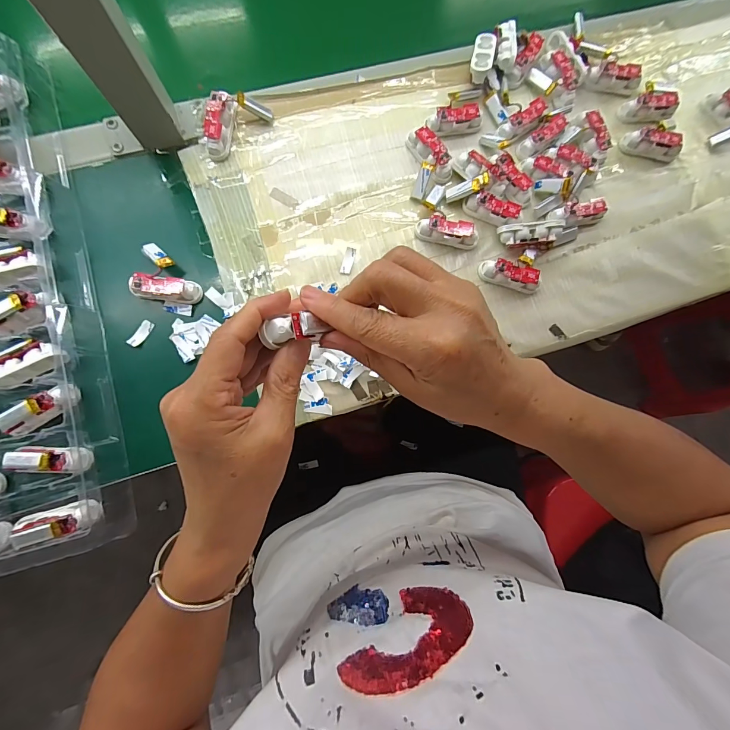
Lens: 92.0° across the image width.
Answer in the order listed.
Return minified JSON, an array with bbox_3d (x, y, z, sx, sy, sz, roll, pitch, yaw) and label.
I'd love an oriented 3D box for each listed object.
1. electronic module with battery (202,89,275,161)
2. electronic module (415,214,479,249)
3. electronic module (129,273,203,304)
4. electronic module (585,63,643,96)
[{"bbox_3d":[-0.131,-0.239,0.343,0.072,0.022,0.039,-43,87,-8],"label":"electronic module with battery"},{"bbox_3d":[0.084,-0.132,0.349,0.063,0.021,0.019,12,82,-3],"label":"electronic module"},{"bbox_3d":[-0.184,-0.071,0.325,0.059,0.021,0.020,8,82,-3],"label":"electronic module"},{"bbox_3d":[0.271,-0.314,0.386,0.060,0.023,0.016,1,82,-4],"label":"electronic module"}]

